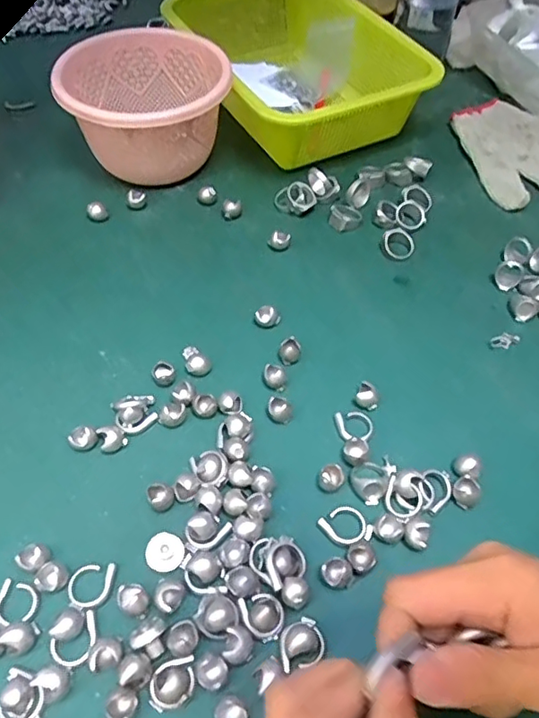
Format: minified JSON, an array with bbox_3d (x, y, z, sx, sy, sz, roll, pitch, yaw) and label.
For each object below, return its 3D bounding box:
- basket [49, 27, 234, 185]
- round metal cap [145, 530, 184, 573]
[{"bbox_3d":[-0.107,-0.222,0.520,0.144,0.084,0.145,3,52,0],"label":"basket"},{"bbox_3d":[-0.059,0.108,0.322,0.021,0.010,0.020,1,52,-1],"label":"round metal cap"}]

